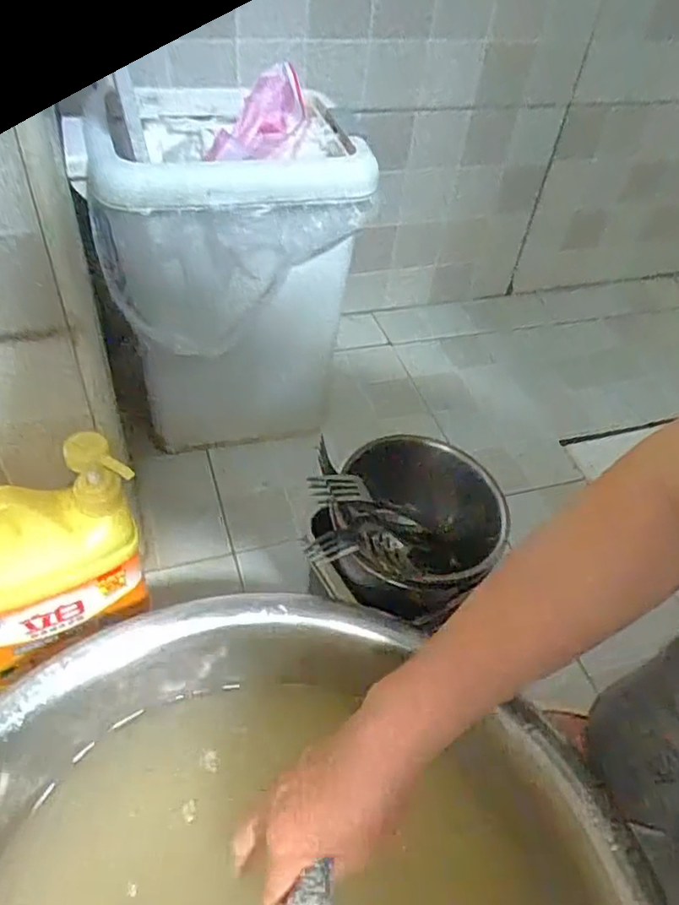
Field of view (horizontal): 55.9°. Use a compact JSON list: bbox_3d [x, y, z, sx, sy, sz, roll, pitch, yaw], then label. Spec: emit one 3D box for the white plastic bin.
[{"bbox_3d":[-0.116,-0.185,0.687,0.253,0.315,0.205,-4,48,-11],"label":"white plastic bin"}]

